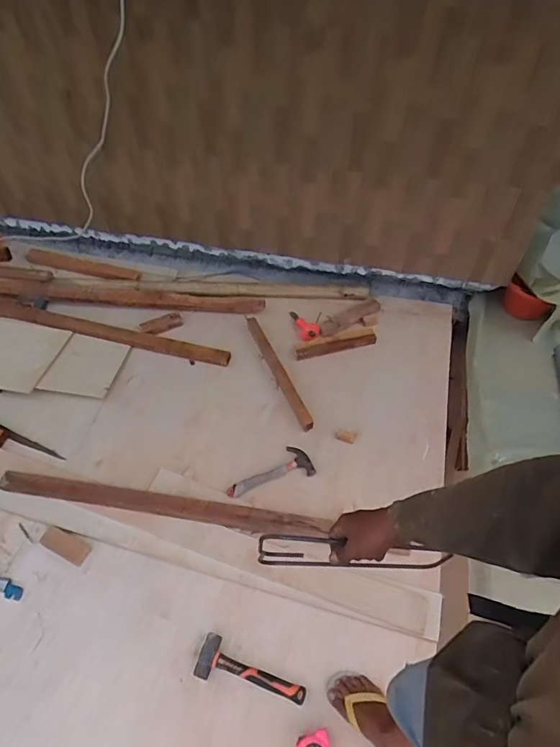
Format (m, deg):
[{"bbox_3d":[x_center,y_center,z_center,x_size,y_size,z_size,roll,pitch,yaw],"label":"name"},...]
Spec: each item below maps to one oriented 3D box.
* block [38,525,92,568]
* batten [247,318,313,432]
[{"bbox_3d":[-0.658,0.528,1.418,0.169,0.010,0.062,22,60,15],"label":"block"},{"bbox_3d":[-0.007,-0.013,1.753,0.047,0.023,0.539,-22,58,-13],"label":"batten"}]

